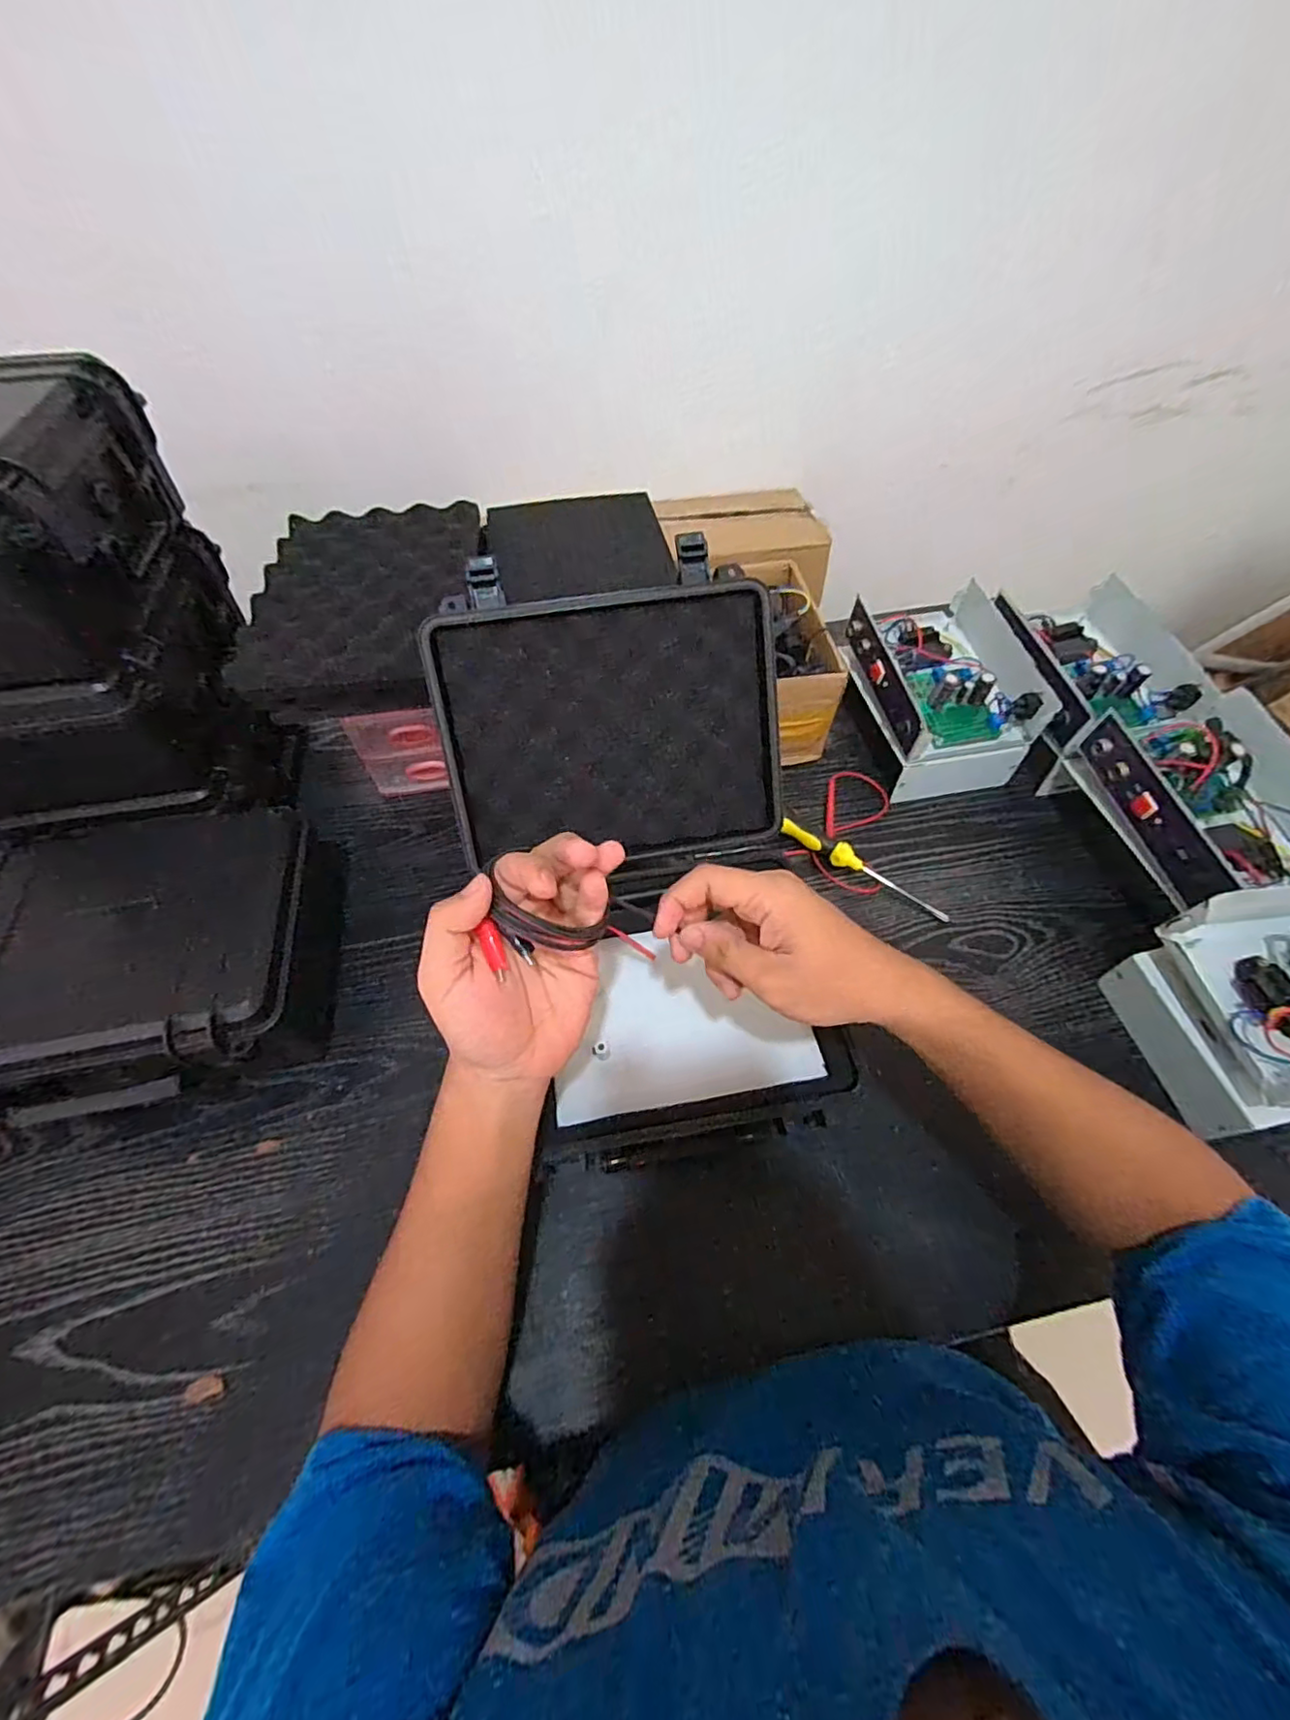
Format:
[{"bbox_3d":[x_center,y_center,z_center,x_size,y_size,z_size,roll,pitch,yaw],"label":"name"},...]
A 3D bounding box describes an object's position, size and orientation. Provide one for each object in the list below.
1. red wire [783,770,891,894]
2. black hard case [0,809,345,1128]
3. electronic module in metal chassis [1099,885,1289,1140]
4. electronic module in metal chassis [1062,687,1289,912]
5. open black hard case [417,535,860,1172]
[{"bbox_3d":[0.227,-0.031,0.667,0.100,0.018,0.152,28,61,18],"label":"red wire"},{"bbox_3d":[-0.424,0.085,0.521,0.274,0.113,0.245,-7,57,-4],"label":"black hard case"},{"bbox_3d":[0.531,0.119,0.507,0.201,0.108,0.157,-12,57,-7],"label":"electronic module in metal chassis"},{"bbox_3d":[0.536,-0.058,0.576,0.161,0.071,0.210,-8,57,-4],"label":"electronic module in metal chassis"},{"bbox_3d":[-0.005,-0.004,0.504,0.279,0.263,0.413,-10,57,-6],"label":"open black hard case"}]

